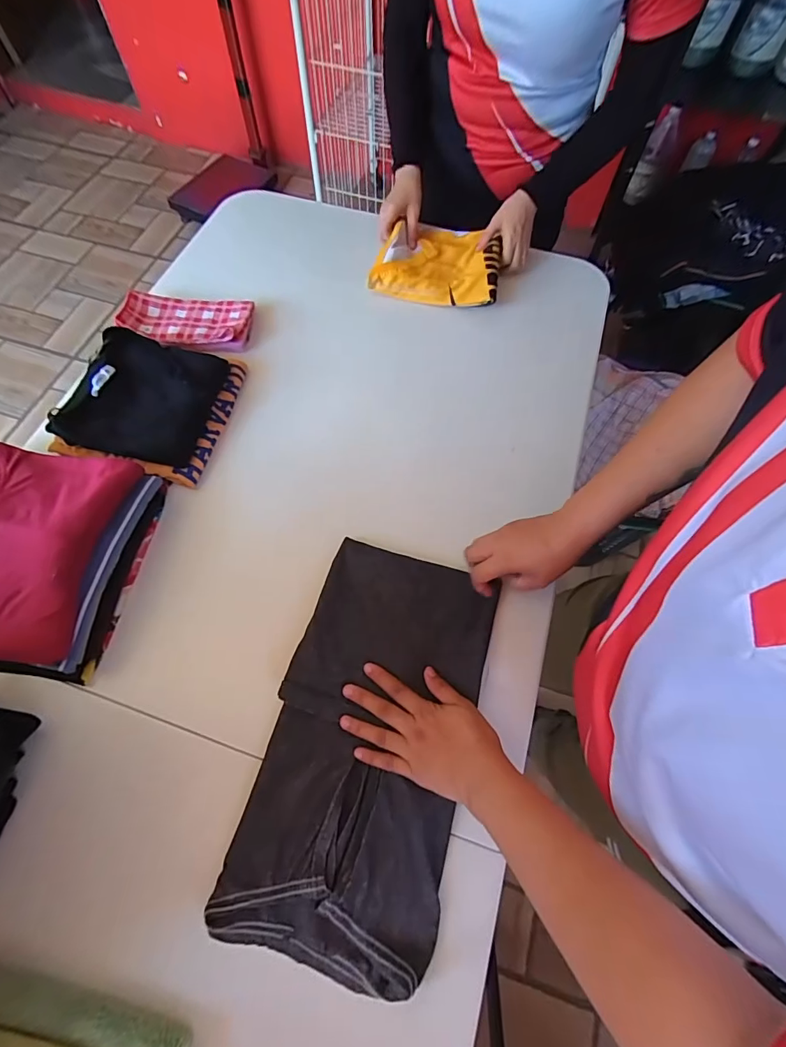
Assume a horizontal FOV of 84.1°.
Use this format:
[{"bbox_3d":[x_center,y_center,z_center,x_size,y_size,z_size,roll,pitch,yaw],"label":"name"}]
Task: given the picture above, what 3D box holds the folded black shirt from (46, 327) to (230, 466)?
[{"bbox_3d":[-0.344,-0.176,0.596,0.176,0.043,0.174,10,66,3],"label":"folded black shirt"}]

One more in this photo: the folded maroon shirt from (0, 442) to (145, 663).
[{"bbox_3d":[-0.419,0.015,0.470,0.202,0.049,0.237,6,66,1],"label":"folded maroon shirt"}]

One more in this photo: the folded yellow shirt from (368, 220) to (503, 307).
[{"bbox_3d":[0.078,-0.452,0.743,0.202,0.035,0.177,11,66,3],"label":"folded yellow shirt"}]

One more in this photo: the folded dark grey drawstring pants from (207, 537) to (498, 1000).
[{"bbox_3d":[-0.023,0.214,0.455,0.199,0.019,0.385,14,68,4],"label":"folded dark grey drawstring pants"}]

